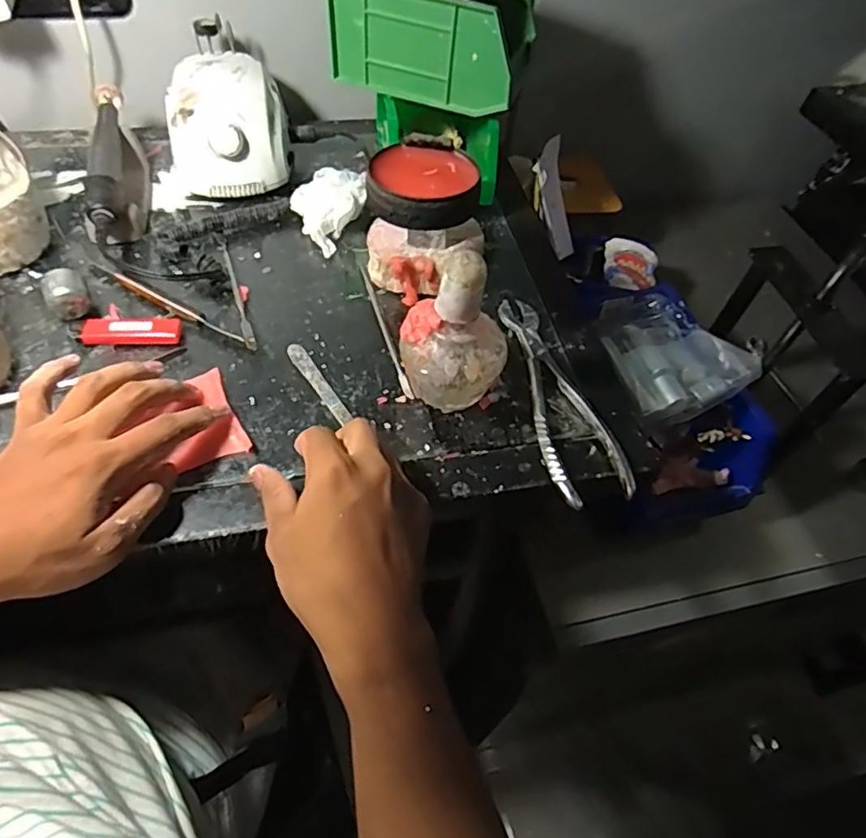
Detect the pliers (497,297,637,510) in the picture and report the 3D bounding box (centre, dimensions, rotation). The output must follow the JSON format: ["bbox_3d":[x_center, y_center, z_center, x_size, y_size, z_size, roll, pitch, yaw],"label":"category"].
[{"bbox_3d":[0.088,-0.021,0.461,0.055,0.012,0.195,-12,56,-14],"label":"pliers"}]

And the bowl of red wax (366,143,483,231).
[{"bbox_3d":[-0.005,-0.154,0.393,0.071,0.018,0.068,3,54,-4],"label":"bowl of red wax"}]

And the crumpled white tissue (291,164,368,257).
[{"bbox_3d":[-0.099,-0.197,0.556,0.054,0.035,0.085,22,55,10],"label":"crumpled white tissue"}]

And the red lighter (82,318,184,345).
[{"bbox_3d":[-0.233,-0.068,0.460,0.072,0.009,0.022,-1,54,-6],"label":"red lighter"}]

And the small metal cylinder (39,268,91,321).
[{"bbox_3d":[-0.284,-0.097,0.464,0.029,0.029,0.026,-26,61,-22],"label":"small metal cylinder"}]

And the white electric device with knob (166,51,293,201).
[{"bbox_3d":[-0.200,-0.288,0.575,0.112,0.068,0.132,-7,55,-10],"label":"white electric device with knob"}]

